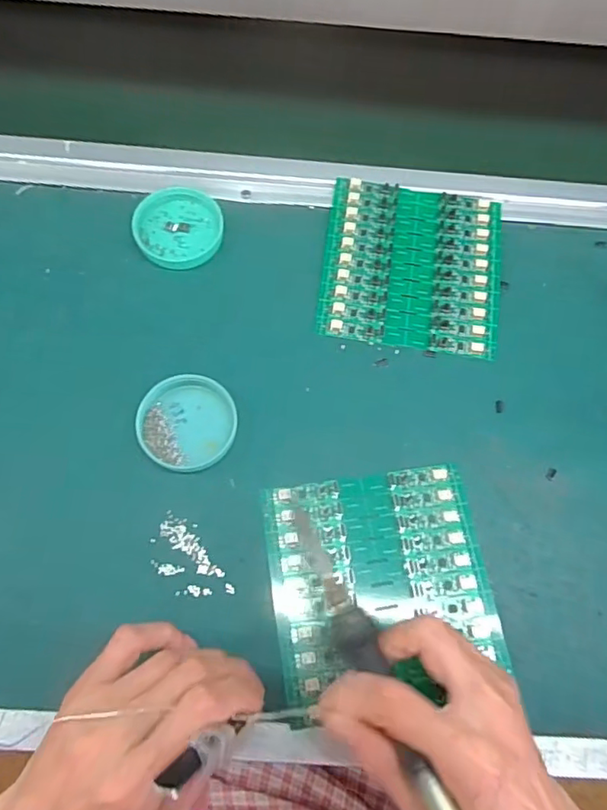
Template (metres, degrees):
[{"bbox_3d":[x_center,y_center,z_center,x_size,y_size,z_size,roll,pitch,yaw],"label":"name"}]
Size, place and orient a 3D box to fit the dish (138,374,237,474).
[{"bbox_3d":[-0.078,0.011,0.378,0.062,0.014,0.066,1,72,-2],"label":"dish"}]

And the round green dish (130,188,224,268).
[{"bbox_3d":[-0.096,-0.137,0.431,0.064,0.011,0.066,1,72,-2],"label":"round green dish"}]

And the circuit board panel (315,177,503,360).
[{"bbox_3d":[0.084,-0.107,0.430,0.133,0.008,0.135,8,72,1],"label":"circuit board panel"}]

